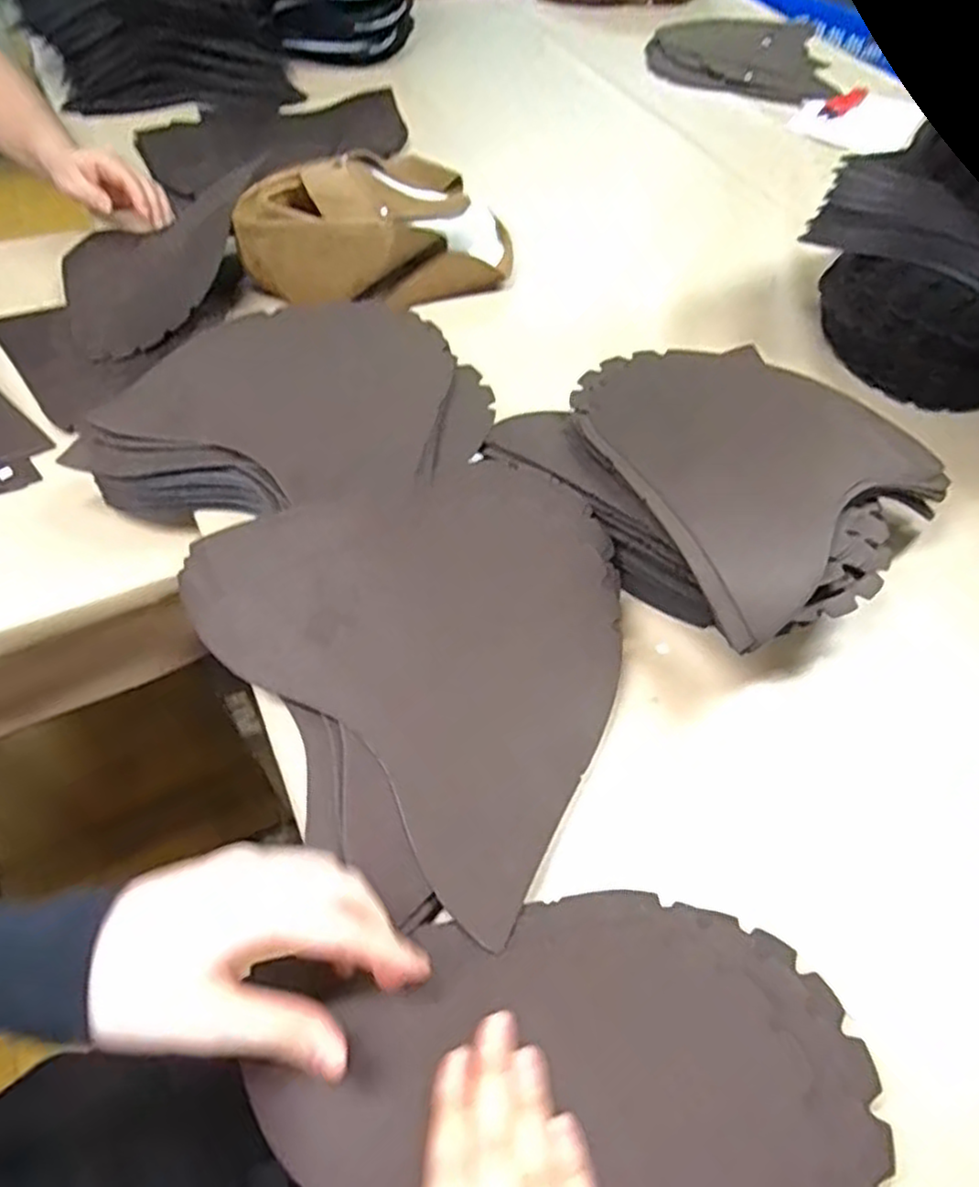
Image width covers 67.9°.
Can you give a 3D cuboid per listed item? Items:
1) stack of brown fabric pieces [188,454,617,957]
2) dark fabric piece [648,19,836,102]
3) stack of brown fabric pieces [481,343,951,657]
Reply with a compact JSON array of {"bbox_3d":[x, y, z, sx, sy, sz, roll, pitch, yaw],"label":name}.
[{"bbox_3d":[-0.025,0.014,0.446,0.278,0.053,0.219,39,61,22],"label":"stack of brown fabric pieces"},{"bbox_3d":[0.377,-0.814,1.102,0.267,0.034,0.288,10,54,3],"label":"dark fabric piece"},{"bbox_3d":[0.166,-0.086,0.522,0.245,0.081,0.249,-33,63,-25],"label":"stack of brown fabric pieces"}]

